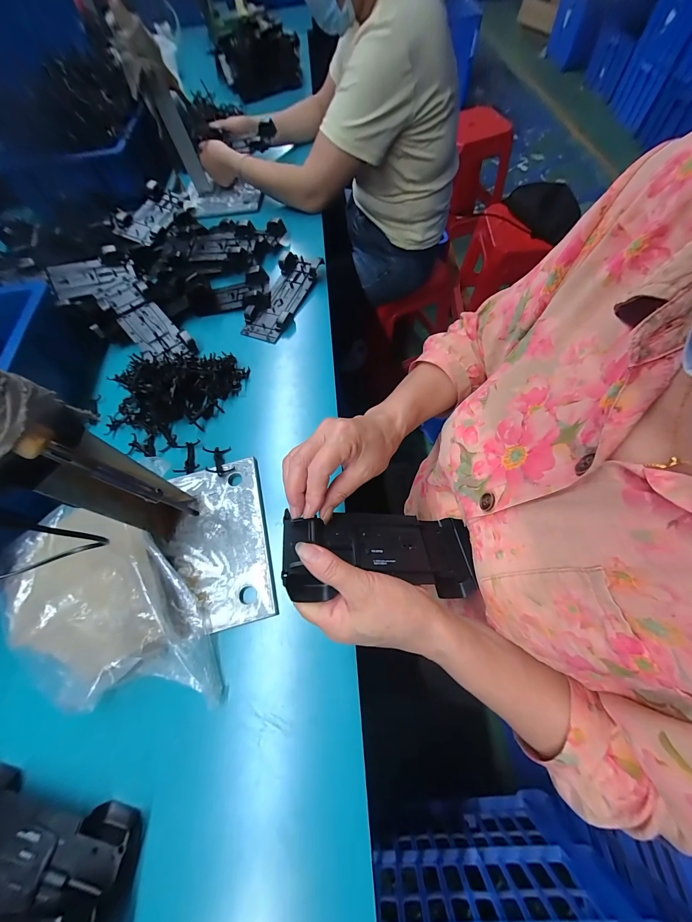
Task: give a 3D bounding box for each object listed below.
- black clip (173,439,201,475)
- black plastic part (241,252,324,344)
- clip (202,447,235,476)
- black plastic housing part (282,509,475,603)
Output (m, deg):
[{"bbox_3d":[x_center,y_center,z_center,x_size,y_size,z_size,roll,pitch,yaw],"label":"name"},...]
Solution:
[{"bbox_3d":[-0.216,-0.005,0.423,0.034,0.010,0.051,-8,64,0],"label":"black clip"},{"bbox_3d":[-0.114,-0.293,0.540,0.083,0.031,0.186,19,66,12],"label":"black plastic part"},{"bbox_3d":[-0.170,-0.003,0.413,0.033,0.015,0.056,-21,52,-12],"label":"clip"},{"bbox_3d":[0.035,0.082,0.277,0.180,0.028,0.073,5,64,-17],"label":"black plastic housing part"}]

